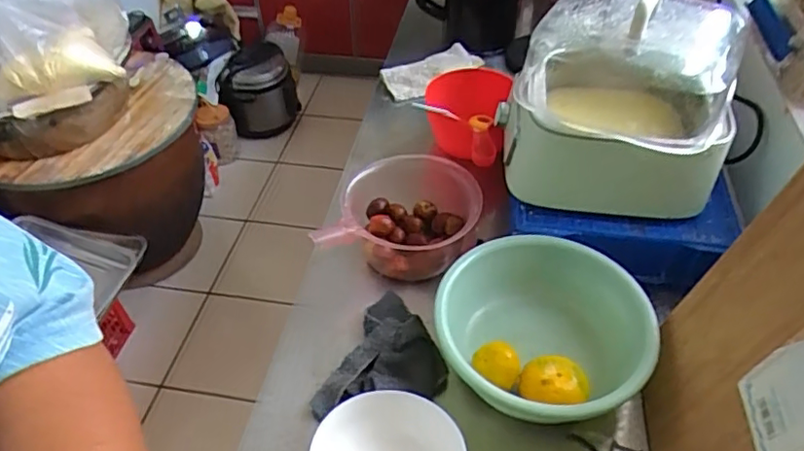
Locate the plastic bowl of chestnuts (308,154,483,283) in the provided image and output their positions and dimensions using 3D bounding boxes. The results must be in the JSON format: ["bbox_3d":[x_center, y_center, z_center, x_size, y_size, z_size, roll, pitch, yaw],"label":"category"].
[{"bbox_3d":[0.006,-0.007,0.762,0.173,0.100,0.172,-1,45,1],"label":"plastic bowl of chestnuts"}]

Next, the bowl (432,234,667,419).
[{"bbox_3d":[0.149,0.123,0.649,0.216,0.091,0.234,-32,53,-27],"label":"bowl"}]

